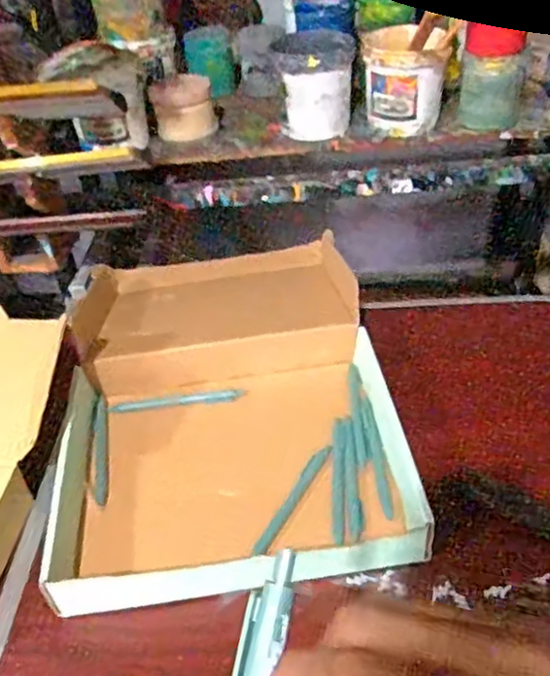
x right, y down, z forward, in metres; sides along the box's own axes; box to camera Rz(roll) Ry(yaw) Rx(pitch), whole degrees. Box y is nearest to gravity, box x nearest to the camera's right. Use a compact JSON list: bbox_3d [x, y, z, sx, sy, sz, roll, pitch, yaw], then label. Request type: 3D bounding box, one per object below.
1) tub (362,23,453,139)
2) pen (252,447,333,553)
[{"bbox_3d":[0.190,-0.382,0.956,0.116,0.142,0.102,3,40,10],"label":"tub"},{"bbox_3d":[0.016,0.146,0.604,0.014,0.013,0.125,21,46,27],"label":"pen"}]

